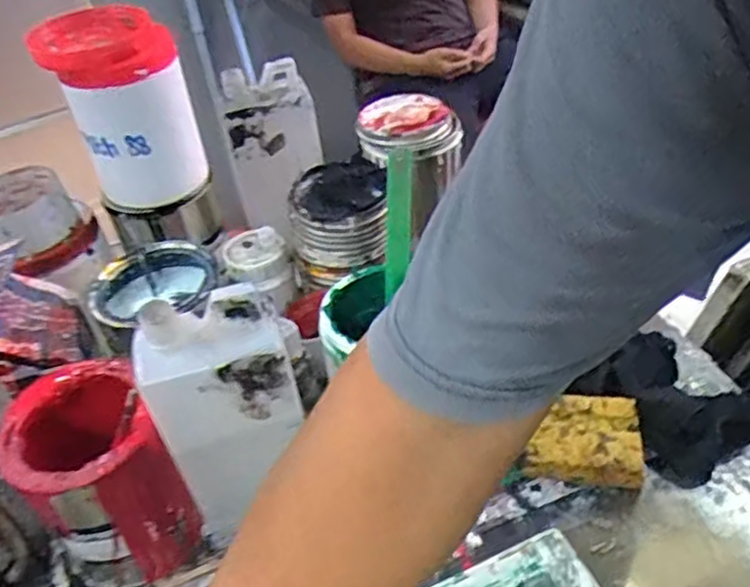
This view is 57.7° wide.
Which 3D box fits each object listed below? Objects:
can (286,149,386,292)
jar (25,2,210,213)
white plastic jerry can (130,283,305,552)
[{"bbox_3d":[-0.035,-0.075,0.681,0.093,0.083,0.093,-5,41,4],"label":"can"},{"bbox_3d":[-0.227,-0.166,0.623,0.099,0.159,0.092,-5,41,4],"label":"jar"},{"bbox_3d":[-0.095,0.087,0.476,0.102,0.192,0.063,-15,42,-8],"label":"white plastic jerry can"}]

